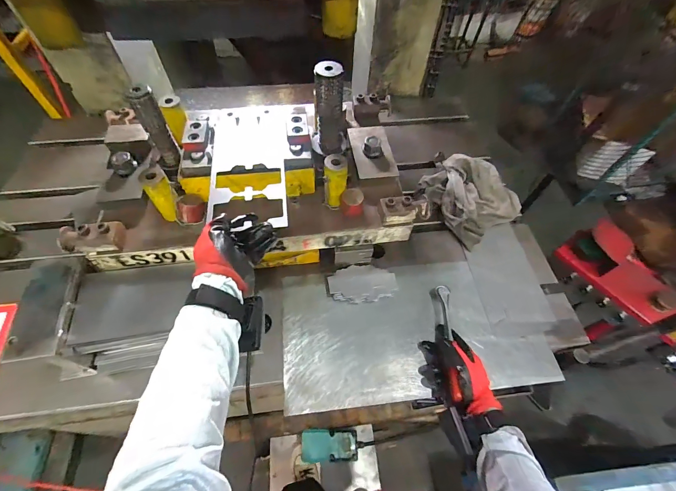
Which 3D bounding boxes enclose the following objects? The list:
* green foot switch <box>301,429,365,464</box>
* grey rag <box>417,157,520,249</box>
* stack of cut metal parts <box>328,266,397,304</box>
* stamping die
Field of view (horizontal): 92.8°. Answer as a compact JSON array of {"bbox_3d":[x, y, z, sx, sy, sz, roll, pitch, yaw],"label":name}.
[{"bbox_3d":[-0.015,0.718,1.156,0.242,0.056,0.102,11,56,-16],"label":"green foot switch"},{"bbox_3d":[0.305,-0.128,0.763,0.189,0.063,0.218,-31,63,-19],"label":"grey rag"},{"bbox_3d":[0.051,0.083,0.654,0.133,0.053,0.068,-7,58,-6],"label":"stack of cut metal parts"},{"bbox_3d":[-0.152,-0.140,0.597,0.599,0.224,0.285,-4,57,-4],"label":"stamping die"}]

